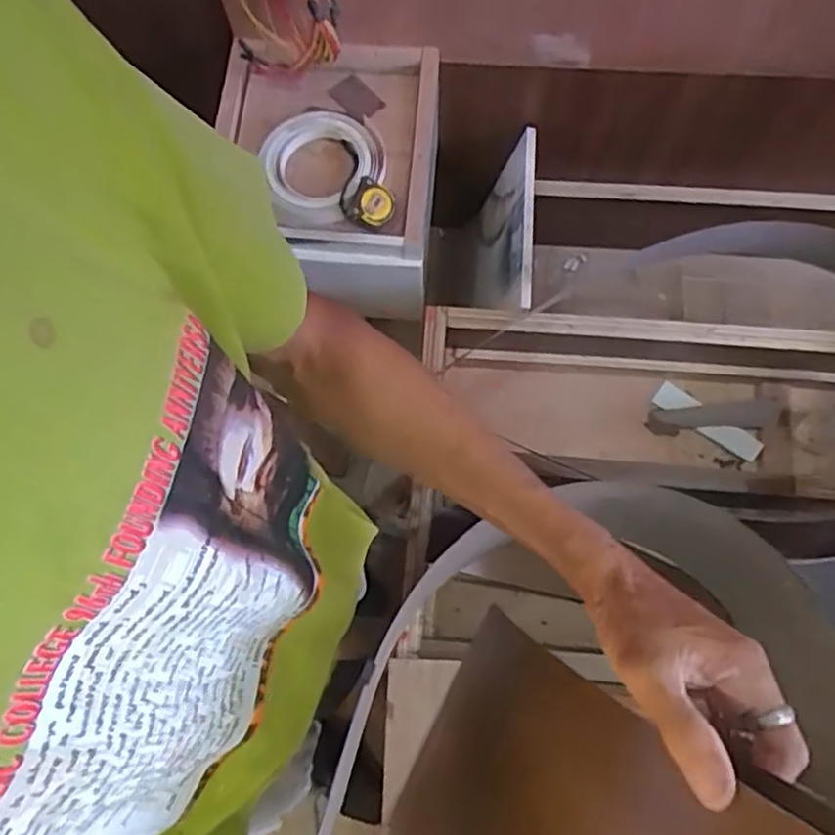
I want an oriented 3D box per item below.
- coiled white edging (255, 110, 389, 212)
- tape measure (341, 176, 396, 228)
[{"bbox_3d":[-0.155,-0.432,1.142,0.188,0.052,0.197,-32,74,-8],"label":"coiled white edging"},{"bbox_3d":[-0.076,-0.343,1.090,0.081,0.034,0.063,18,74,7],"label":"tape measure"}]

